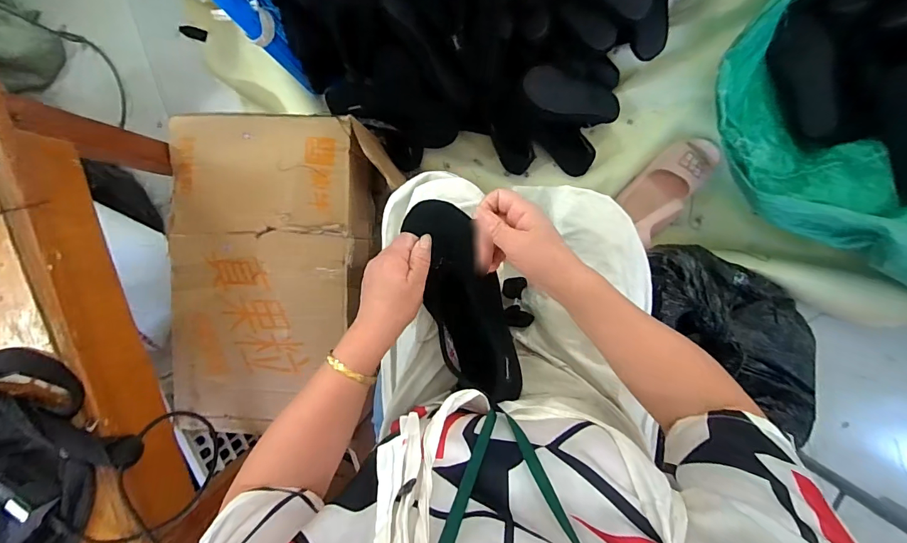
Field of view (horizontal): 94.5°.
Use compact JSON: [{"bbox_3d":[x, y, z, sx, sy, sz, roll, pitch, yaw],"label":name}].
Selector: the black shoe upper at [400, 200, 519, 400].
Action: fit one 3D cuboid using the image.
[{"bbox_3d":[0.009,0.032,0.485,0.085,0.065,0.234,-20,88,4],"label":"black shoe upper"}]

